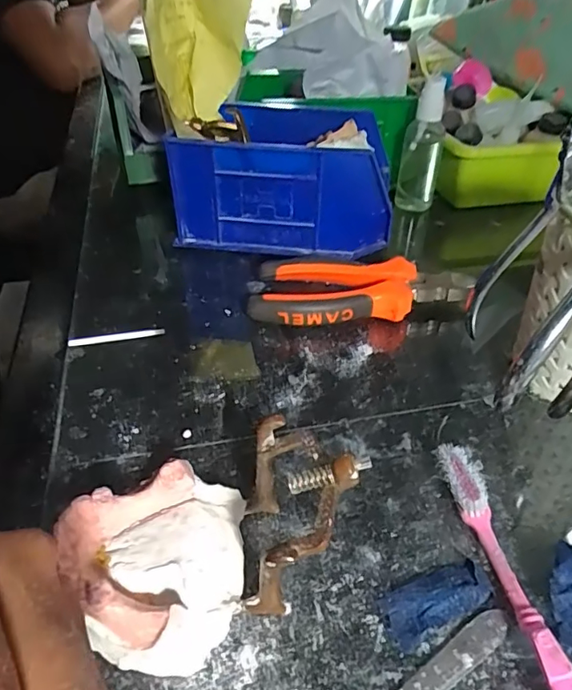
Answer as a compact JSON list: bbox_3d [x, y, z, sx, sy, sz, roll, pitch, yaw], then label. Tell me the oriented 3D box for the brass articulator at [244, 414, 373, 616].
[{"bbox_3d":[0.007,0.067,0.214,0.044,0.067,0.057,-2,41,-3],"label":"brass articulator"}]

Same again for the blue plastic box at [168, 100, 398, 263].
[{"bbox_3d":[0.000,-0.146,0.432,0.167,0.108,0.109,4,41,4],"label":"blue plastic box"}]

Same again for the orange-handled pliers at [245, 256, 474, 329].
[{"bbox_3d":[0.051,-0.036,0.367,0.148,0.025,0.055,0,41,-1],"label":"orange-handled pliers"}]

